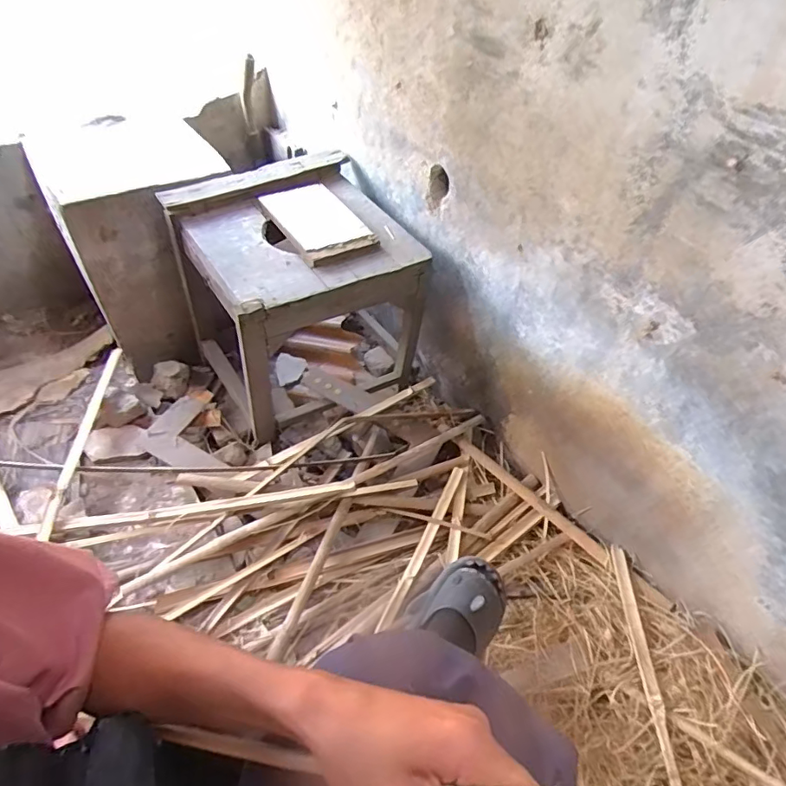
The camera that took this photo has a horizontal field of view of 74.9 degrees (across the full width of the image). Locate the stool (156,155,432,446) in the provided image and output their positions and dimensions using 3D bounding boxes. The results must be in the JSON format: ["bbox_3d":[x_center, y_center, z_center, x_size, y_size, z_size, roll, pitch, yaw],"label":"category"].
[{"bbox_3d":[-0.218,-0.217,1.204,0.452,0.436,0.433,-19,52,-18],"label":"stool"}]

